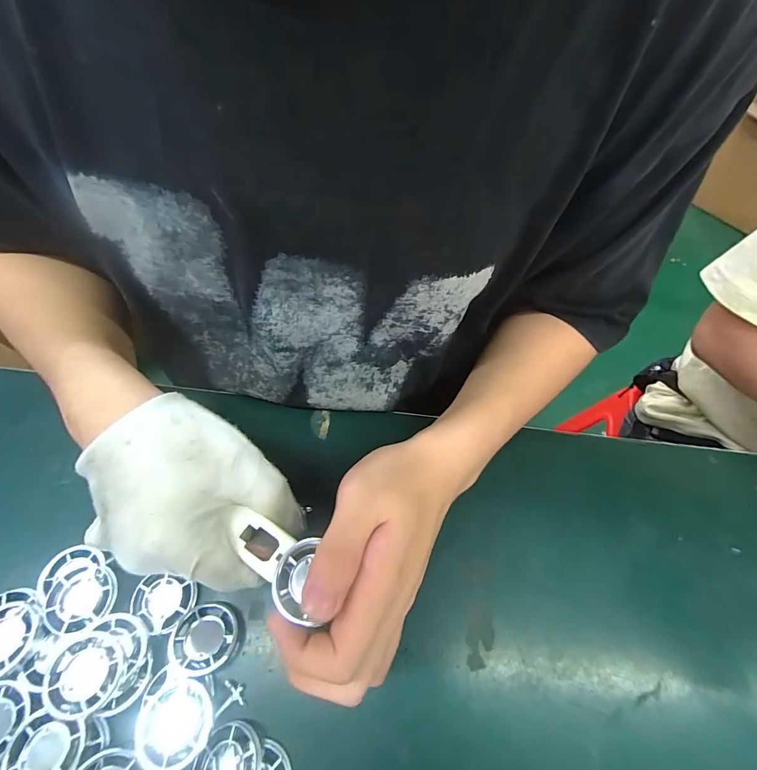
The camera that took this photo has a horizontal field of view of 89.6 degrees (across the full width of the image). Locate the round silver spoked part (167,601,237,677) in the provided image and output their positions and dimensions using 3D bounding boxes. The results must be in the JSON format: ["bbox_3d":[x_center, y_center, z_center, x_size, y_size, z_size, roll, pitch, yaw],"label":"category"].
[{"bbox_3d":[-0.108,0.158,0.239,0.038,0.014,0.036,2,59,-3],"label":"round silver spoked part"}]

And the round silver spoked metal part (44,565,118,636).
[{"bbox_3d":[-0.185,0.132,0.236,0.040,0.004,0.036,-1,59,-5],"label":"round silver spoked metal part"}]

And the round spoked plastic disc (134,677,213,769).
[{"bbox_3d":[-0.112,0.188,0.212,0.038,0.013,0.039,2,59,-3],"label":"round spoked plastic disc"}]

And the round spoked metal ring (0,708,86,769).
[{"bbox_3d":[-0.178,0.197,0.202,0.037,0.009,0.034,2,59,-3],"label":"round spoked metal ring"}]

